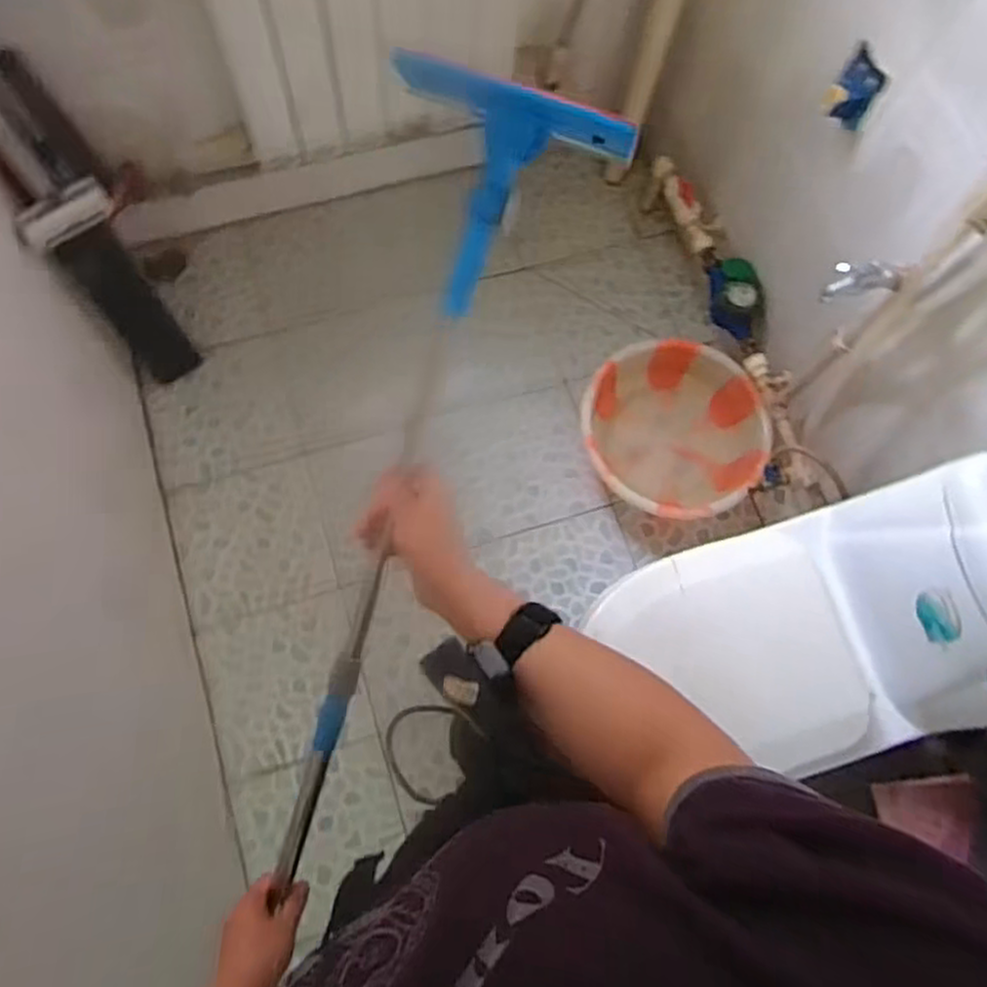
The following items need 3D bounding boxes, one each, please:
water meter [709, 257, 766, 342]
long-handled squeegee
[{"bbox_3d":[0.500,-0.399,1.541,0.084,0.081,0.173,-16,75,-8],"label":"water meter"},{"bbox_3d":[-0.073,0.020,0.606,0.169,0.052,0.663,18,101,3],"label":"long-handled squeegee"}]

